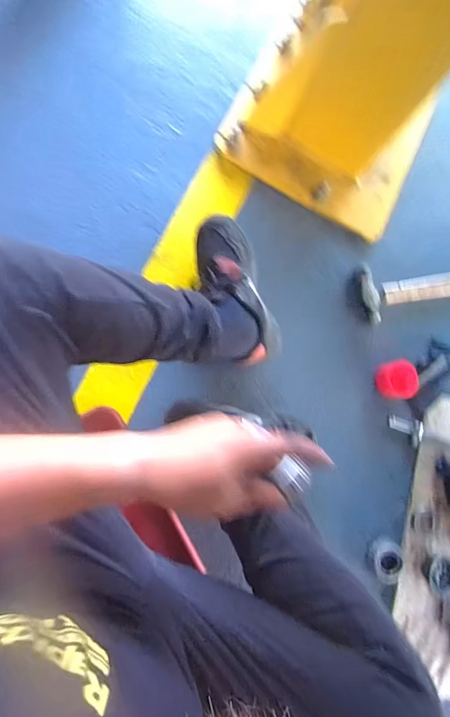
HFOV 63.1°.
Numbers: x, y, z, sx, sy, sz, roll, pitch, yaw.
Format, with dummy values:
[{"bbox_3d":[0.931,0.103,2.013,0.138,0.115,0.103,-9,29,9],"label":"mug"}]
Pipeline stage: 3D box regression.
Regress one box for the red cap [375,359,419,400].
[{"bbox_3d":[0.350,0.044,0.742,0.073,0.040,0.081,-10,87,-9],"label":"red cap"}]

